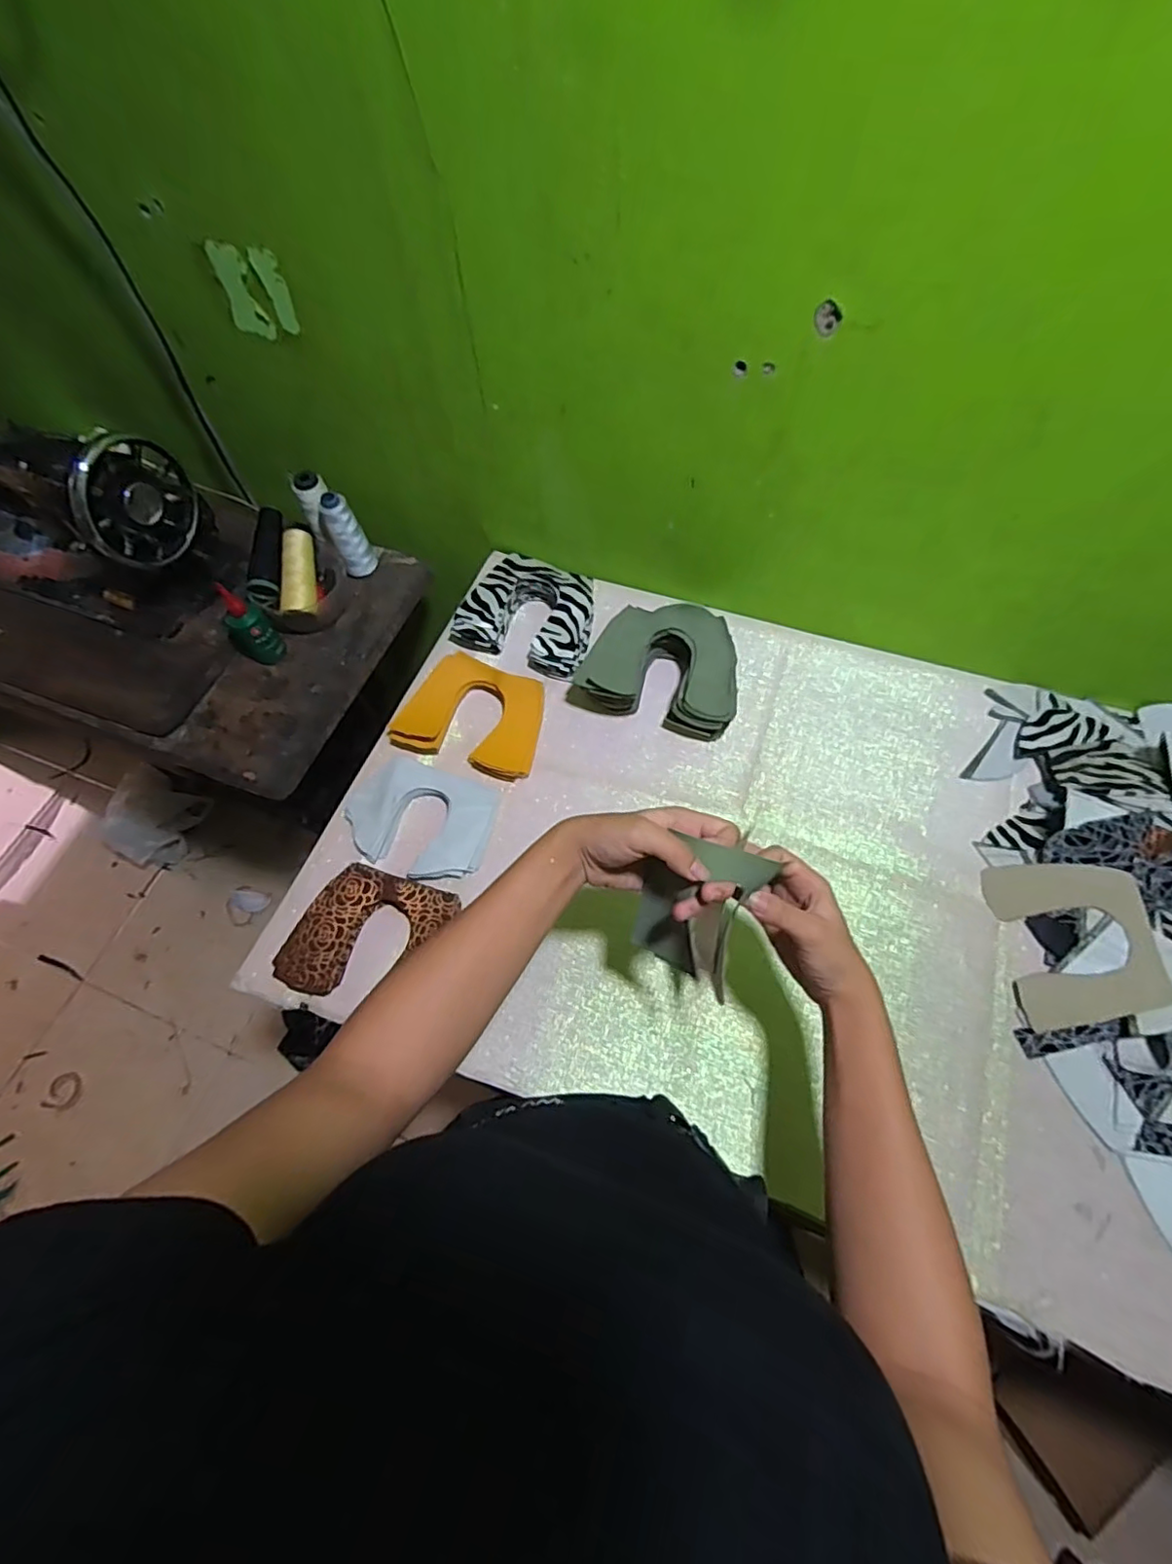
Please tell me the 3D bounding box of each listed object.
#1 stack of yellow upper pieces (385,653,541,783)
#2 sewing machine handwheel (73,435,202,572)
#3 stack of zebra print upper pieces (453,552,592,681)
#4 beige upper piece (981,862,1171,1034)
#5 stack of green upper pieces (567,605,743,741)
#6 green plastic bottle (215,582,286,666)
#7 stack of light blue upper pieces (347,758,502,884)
[{"bbox_3d":[-0.131,-0.080,0.696,0.161,0.033,0.125,13,65,9],"label":"stack of yellow upper pieces"},{"bbox_3d":[-0.496,-0.310,0.672,0.023,0.125,0.125,16,66,11],"label":"sewing machine handwheel"},{"bbox_3d":[-0.066,-0.207,0.752,0.163,0.051,0.136,18,66,12],"label":"stack of zebra print upper pieces"},{"bbox_3d":[0.454,0.144,0.559,0.123,0.010,0.146,-11,62,15],"label":"beige upper piece"},{"bbox_3d":[0.088,-0.142,0.703,0.187,0.065,0.157,17,66,11],"label":"stack of green upper pieces"},{"bbox_3d":[-0.412,-0.190,0.735,0.050,0.088,0.053,-39,68,-15],"label":"green plastic bottle"},{"bbox_3d":[-0.177,0.037,0.644,0.150,0.014,0.114,15,66,10],"label":"stack of light blue upper pieces"}]

